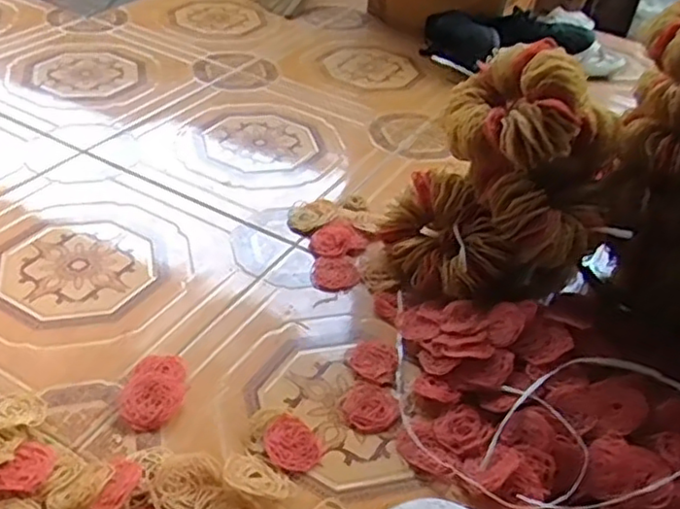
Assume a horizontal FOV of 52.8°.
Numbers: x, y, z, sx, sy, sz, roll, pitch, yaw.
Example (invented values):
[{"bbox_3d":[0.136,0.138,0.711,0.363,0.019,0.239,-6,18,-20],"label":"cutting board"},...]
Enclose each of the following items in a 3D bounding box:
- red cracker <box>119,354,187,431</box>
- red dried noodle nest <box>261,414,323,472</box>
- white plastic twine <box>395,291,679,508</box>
[{"bbox_3d":[-0.194,0.142,0.719,0.061,0.011,0.096,9,39,2],"label":"red cracker"},{"bbox_3d":[-0.049,0.187,0.681,0.054,0.018,0.056,4,39,-4],"label":"red dried noodle nest"},{"bbox_3d":[0.188,0.158,0.706,0.334,0.049,0.211,19,40,14],"label":"white plastic twine"}]

